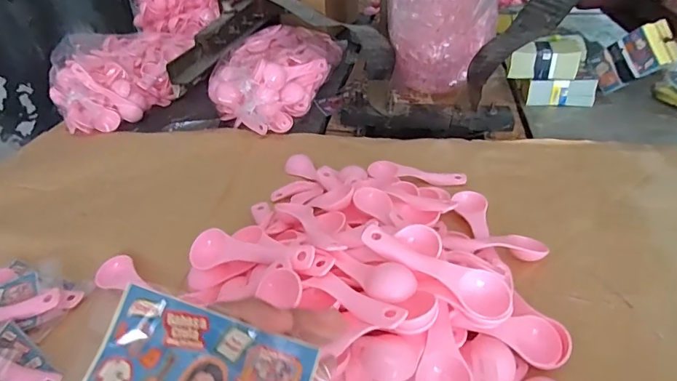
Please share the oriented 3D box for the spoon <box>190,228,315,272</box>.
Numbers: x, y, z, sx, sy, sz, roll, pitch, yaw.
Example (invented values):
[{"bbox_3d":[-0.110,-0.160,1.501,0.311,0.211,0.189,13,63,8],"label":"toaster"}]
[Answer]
[{"bbox_3d":[-0.070,0.051,0.346,0.108,0.024,0.028,7,37,15],"label":"spoon"}]

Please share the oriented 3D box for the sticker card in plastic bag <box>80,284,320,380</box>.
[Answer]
[{"bbox_3d":[-0.060,0.082,0.179,0.090,0.007,0.057,18,69,5],"label":"sticker card in plastic bag"}]

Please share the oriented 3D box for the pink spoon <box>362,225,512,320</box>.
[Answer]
[{"bbox_3d":[0.069,0.054,0.311,0.110,0.019,0.031,22,44,32],"label":"pink spoon"}]

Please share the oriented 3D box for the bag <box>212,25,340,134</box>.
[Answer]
[{"bbox_3d":[-0.096,-0.202,0.704,0.169,0.079,0.285,3,37,10],"label":"bag"}]

